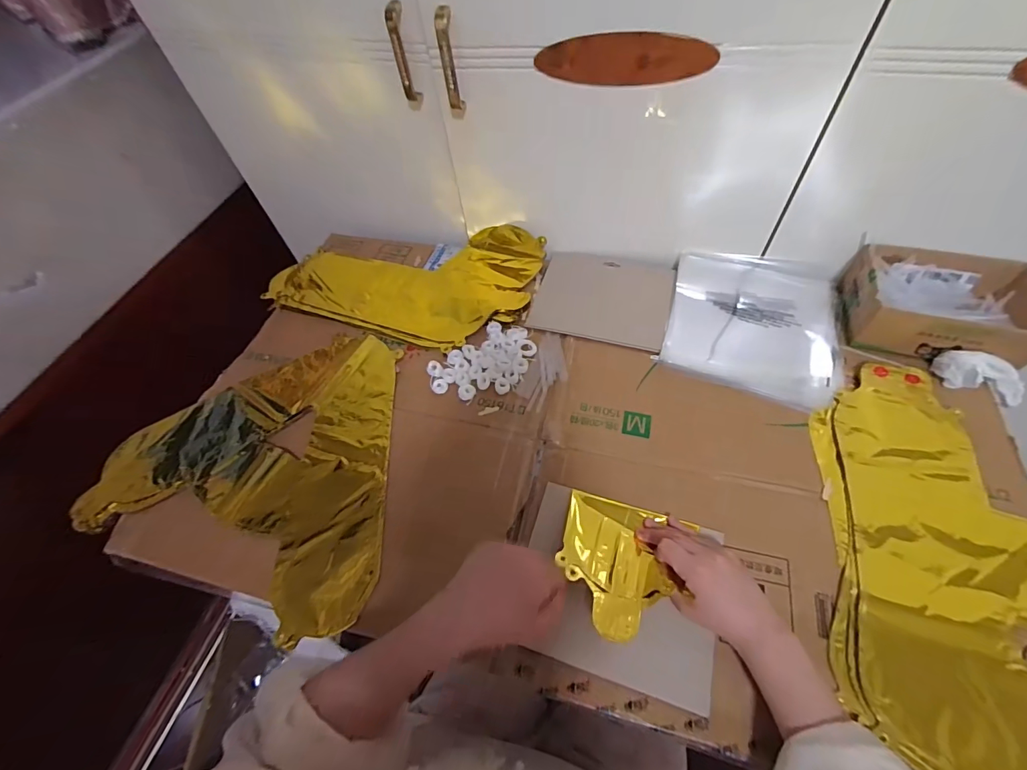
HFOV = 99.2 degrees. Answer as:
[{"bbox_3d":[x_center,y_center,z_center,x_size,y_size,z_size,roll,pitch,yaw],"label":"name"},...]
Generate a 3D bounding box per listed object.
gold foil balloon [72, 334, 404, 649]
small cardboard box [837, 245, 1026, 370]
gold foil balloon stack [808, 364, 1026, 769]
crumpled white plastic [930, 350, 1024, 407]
[{"bbox_3d":[-0.331,0.105,0.536,0.359,0.018,0.359,-5,56,2],"label":"gold foil balloon"},{"bbox_3d":[0.534,-0.100,0.548,0.192,0.065,0.142,12,59,13],"label":"small cardboard box"},{"bbox_3d":[0.419,0.174,0.423,0.215,0.027,0.430,7,58,10],"label":"gold foil balloon stack"},{"bbox_3d":[0.564,-0.008,0.515,0.107,0.045,0.044,18,58,-4],"label":"crumpled white plastic"}]

